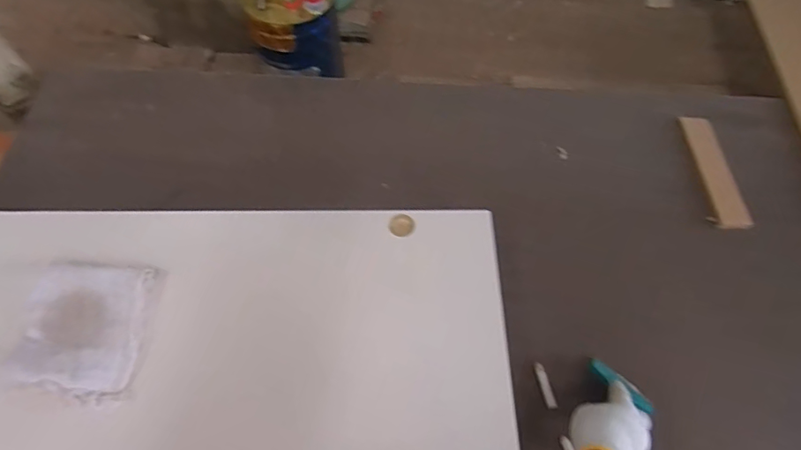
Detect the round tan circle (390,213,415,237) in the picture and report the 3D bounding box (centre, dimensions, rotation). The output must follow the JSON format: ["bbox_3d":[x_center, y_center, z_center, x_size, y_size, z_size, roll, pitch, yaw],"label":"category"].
[{"bbox_3d":[0.002,0.001,0.662,0.033,0.008,0.030,19,76,9],"label":"round tan circle"}]

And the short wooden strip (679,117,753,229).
[{"bbox_3d":[0.562,-0.099,0.885,0.053,0.012,0.233,-1,62,-1],"label":"short wooden strip"}]

